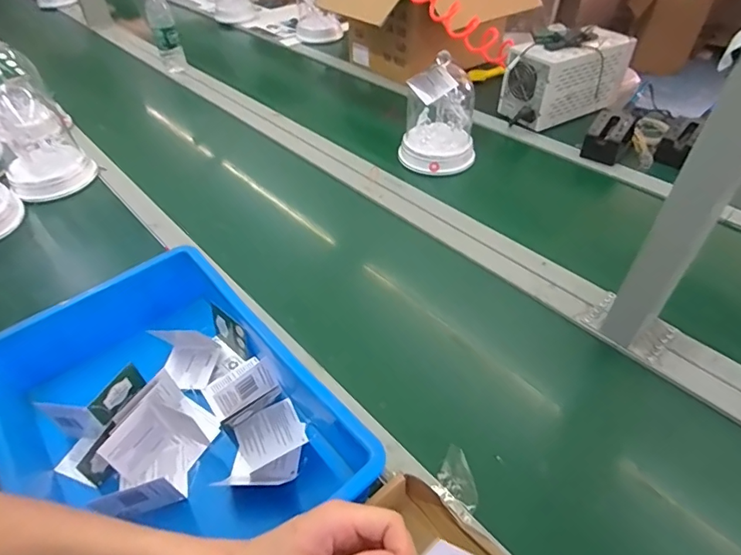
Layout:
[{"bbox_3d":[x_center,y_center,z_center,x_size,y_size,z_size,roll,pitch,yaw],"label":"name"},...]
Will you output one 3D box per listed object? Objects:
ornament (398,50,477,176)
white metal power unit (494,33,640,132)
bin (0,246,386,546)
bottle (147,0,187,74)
[{"bbox_3d":[0.136,-0.326,0.901,0.141,0.194,0.148,8,46,10],"label":"ornament"},{"bbox_3d":[0.432,-0.451,1.034,0.260,0.149,0.129,-22,48,-19],"label":"white metal power unit"},{"bbox_3d":[-0.228,0.158,0.508,0.291,0.109,0.387,-33,52,-27],"label":"bin"},{"bbox_3d":[-0.585,-0.695,1.319,0.065,0.249,0.064,-19,47,-16],"label":"bottle"}]

